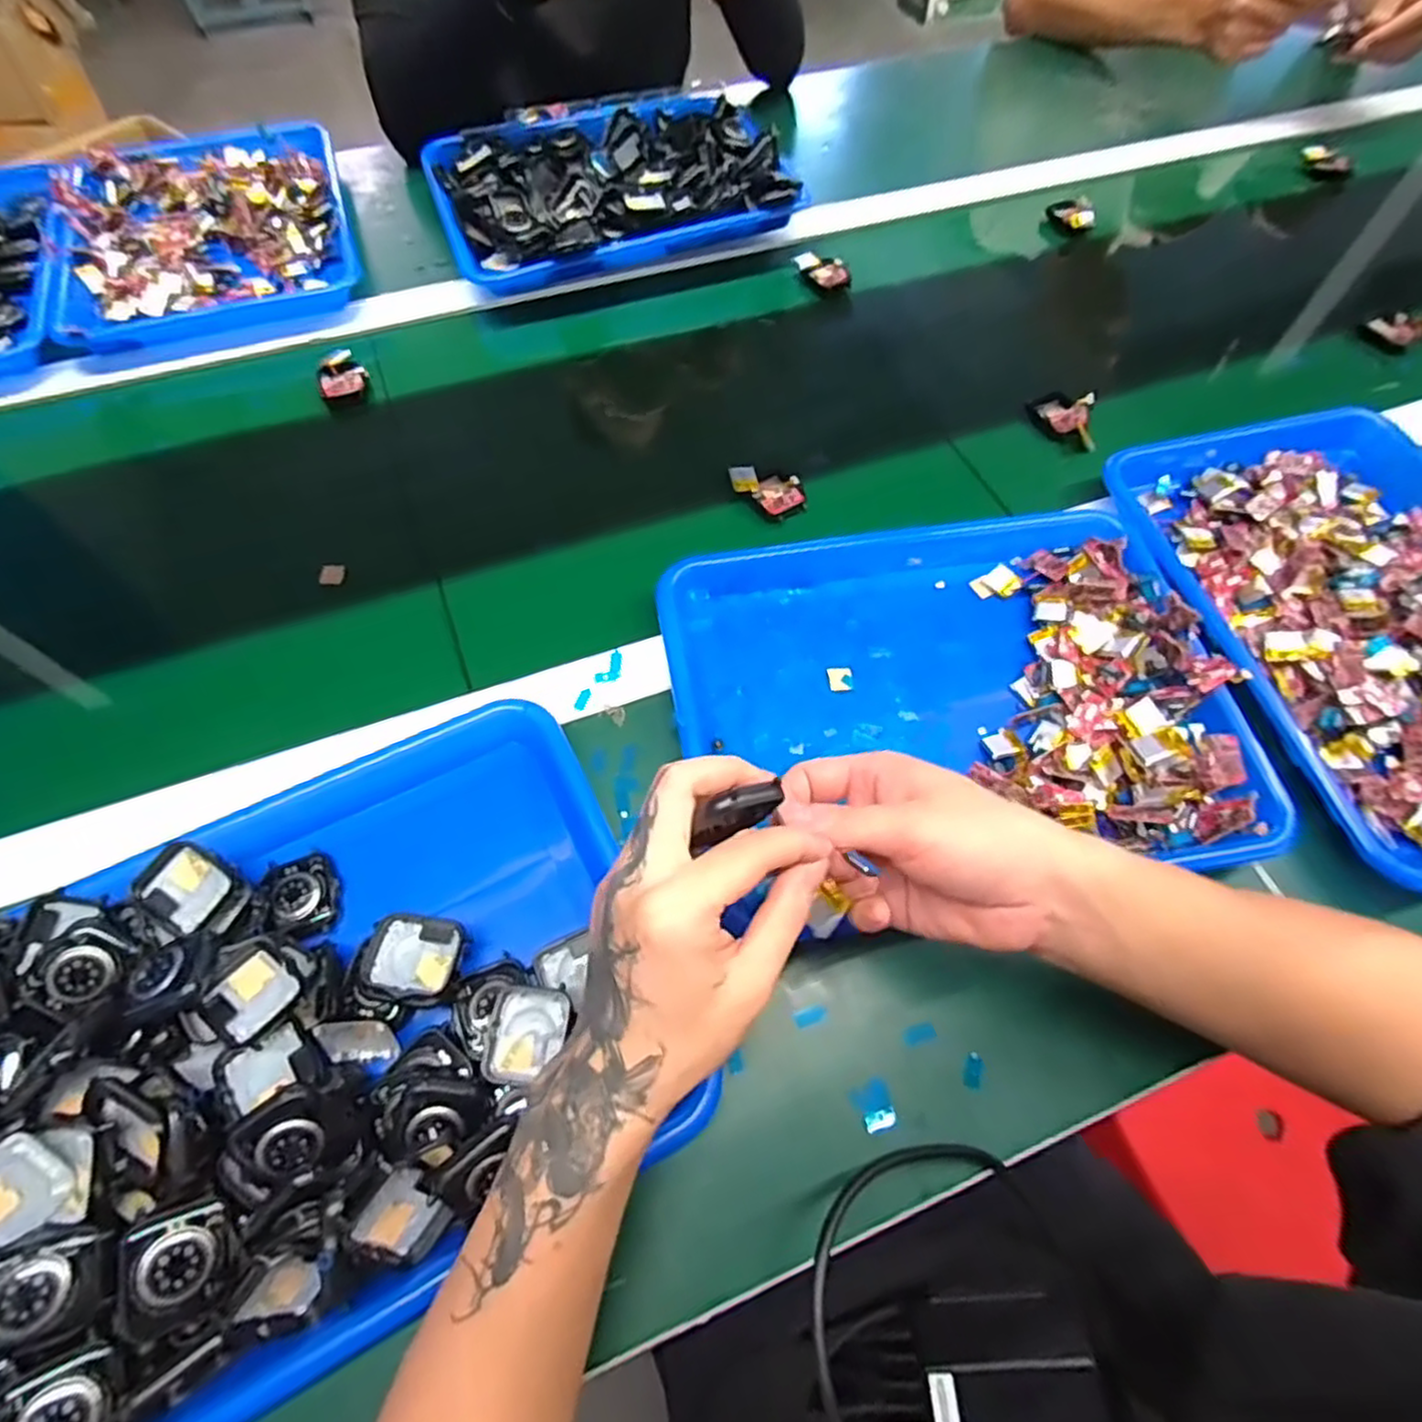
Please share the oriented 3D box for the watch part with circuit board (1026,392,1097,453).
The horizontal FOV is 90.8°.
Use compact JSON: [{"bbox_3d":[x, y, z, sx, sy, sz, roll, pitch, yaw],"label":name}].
[{"bbox_3d":[0.293,-0.240,0.574,0.040,0.024,0.063,-30,68,-15],"label":"watch part with circuit board"}]

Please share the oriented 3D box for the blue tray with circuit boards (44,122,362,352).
[{"bbox_3d":[-0.477,-0.462,0.664,0.254,0.033,0.298,-21,66,-11],"label":"blue tray with circuit boards"}]

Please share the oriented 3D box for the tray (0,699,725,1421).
[{"bbox_3d":[-0.196,0.149,0.337,0.332,0.060,0.262,-22,66,-12],"label":"tray"}]

